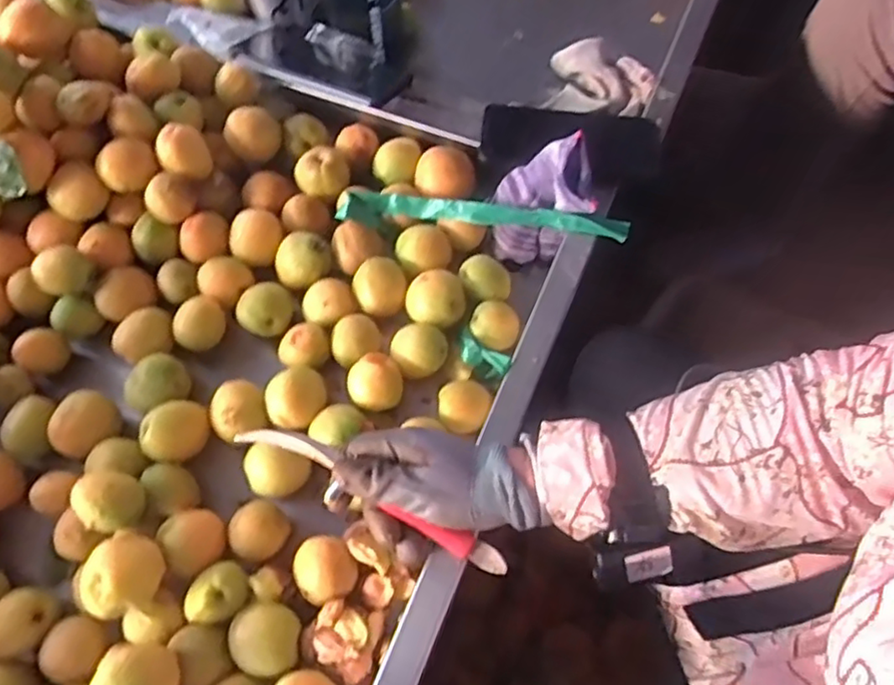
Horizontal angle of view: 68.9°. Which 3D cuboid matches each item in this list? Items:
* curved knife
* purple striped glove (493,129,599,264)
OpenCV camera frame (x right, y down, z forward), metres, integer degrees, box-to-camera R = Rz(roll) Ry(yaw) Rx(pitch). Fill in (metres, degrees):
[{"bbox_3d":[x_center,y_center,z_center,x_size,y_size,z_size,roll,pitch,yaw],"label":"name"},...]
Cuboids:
[{"bbox_3d":[-0.044,0.104,0.438,0.201,0.020,0.021,31,68,-7],"label":"curved knife"},{"bbox_3d":[0.082,-0.127,0.574,0.076,0.097,0.064,-10,66,-4],"label":"purple striped glove"}]

